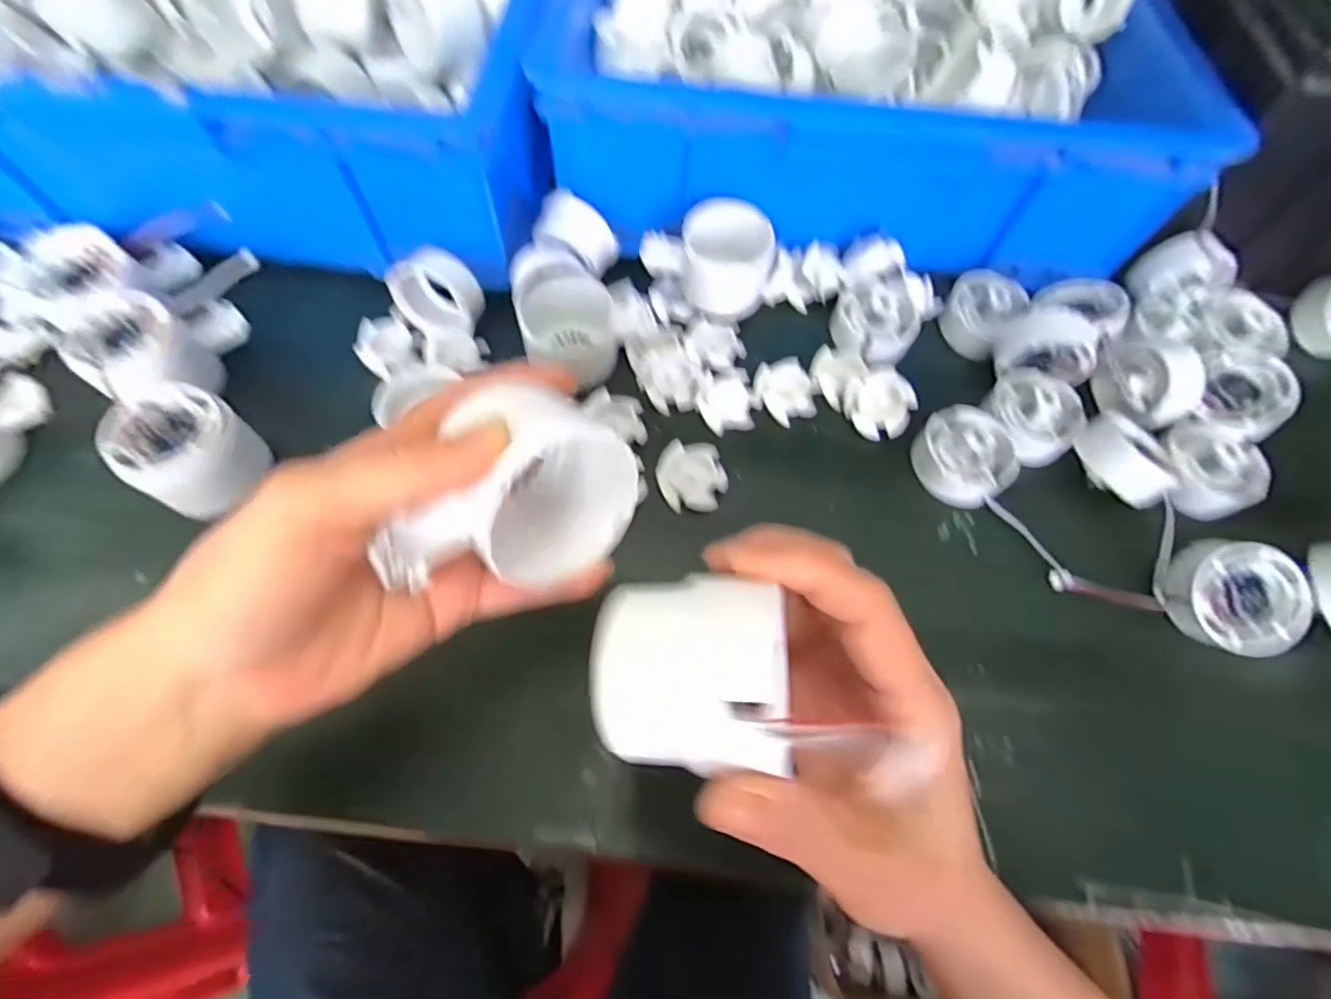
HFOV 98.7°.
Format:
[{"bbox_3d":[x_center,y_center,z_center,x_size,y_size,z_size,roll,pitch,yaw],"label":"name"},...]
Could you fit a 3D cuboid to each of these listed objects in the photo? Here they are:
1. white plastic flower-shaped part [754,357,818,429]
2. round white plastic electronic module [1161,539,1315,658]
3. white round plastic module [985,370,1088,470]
[{"bbox_3d":[0.080,-0.072,0.379,0.032,0.016,0.041,-21,68,-12],"label":"white plastic flower-shaped part"},{"bbox_3d":[0.308,0.053,0.310,0.054,0.025,0.056,0,89,9],"label":"round white plastic electronic module"},{"bbox_3d":[0.242,-0.059,0.369,0.062,0.026,0.058,-36,71,-18],"label":"white round plastic module"}]

